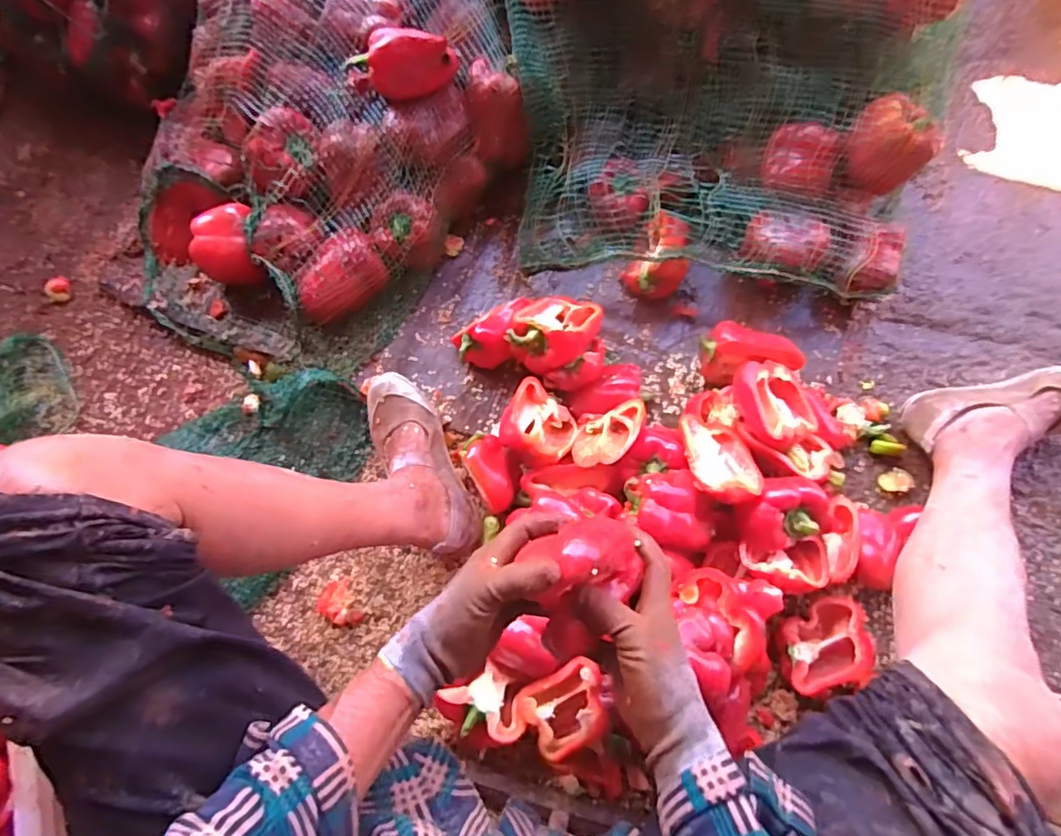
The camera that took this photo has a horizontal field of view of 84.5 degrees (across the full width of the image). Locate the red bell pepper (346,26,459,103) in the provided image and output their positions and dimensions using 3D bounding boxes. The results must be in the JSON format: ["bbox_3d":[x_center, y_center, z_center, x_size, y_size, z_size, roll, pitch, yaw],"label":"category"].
[{"bbox_3d":[-0.154,-0.428,0.698,0.129,0.062,0.058,-14,72,-3],"label":"red bell pepper"}]

